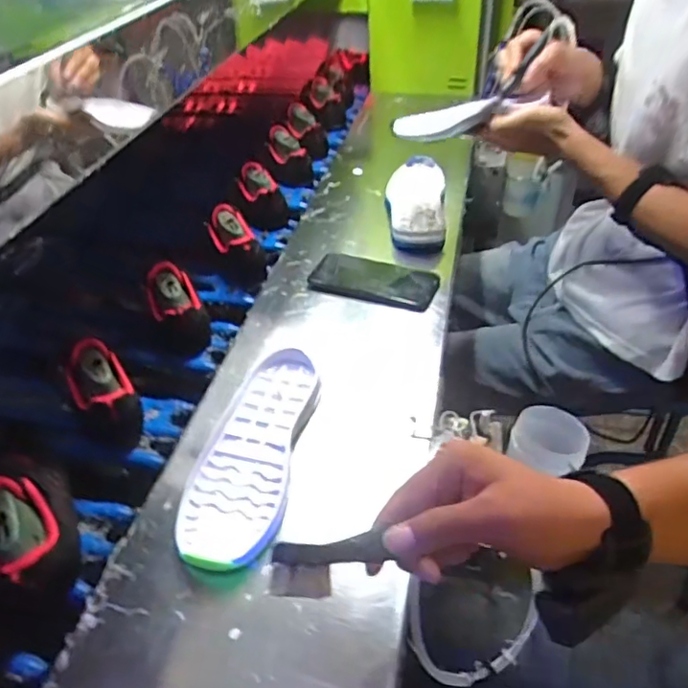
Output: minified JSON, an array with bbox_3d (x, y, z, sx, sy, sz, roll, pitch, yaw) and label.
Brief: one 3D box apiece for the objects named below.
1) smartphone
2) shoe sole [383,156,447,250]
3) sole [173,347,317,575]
[{"bbox_3d":[0.033,-0.080,0.737,0.161,0.016,0.073,17,53,22],"label":"smartphone"},{"bbox_3d":[0.104,-0.208,0.859,0.085,0.037,0.211,5,43,5],"label":"shoe sole"},{"bbox_3d":[-0.084,0.096,0.545,0.088,0.022,0.233,7,43,8],"label":"sole"}]

